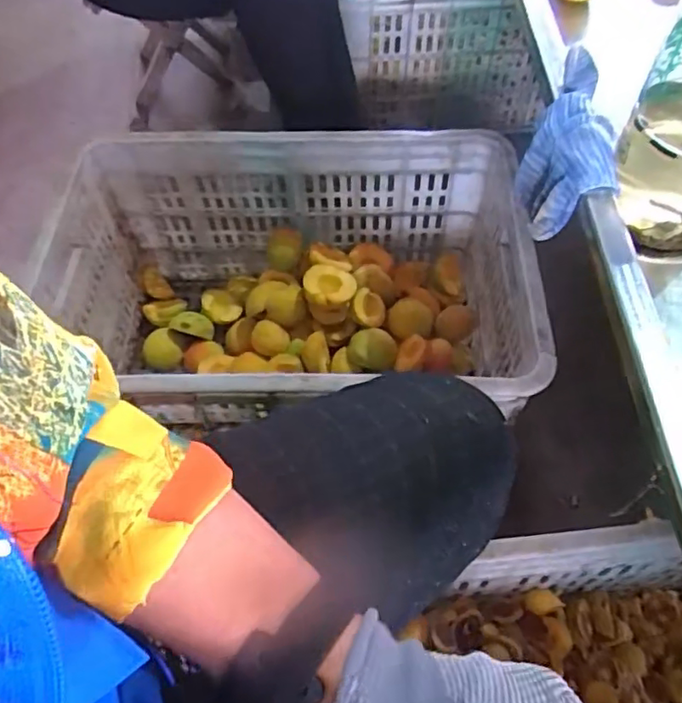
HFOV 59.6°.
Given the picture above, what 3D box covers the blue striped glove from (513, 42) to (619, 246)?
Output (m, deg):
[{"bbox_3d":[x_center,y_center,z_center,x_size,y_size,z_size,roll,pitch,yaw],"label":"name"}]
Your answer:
[{"bbox_3d":[0.175,-0.153,0.462,0.062,0.073,0.141,14,60,9],"label":"blue striped glove"}]

